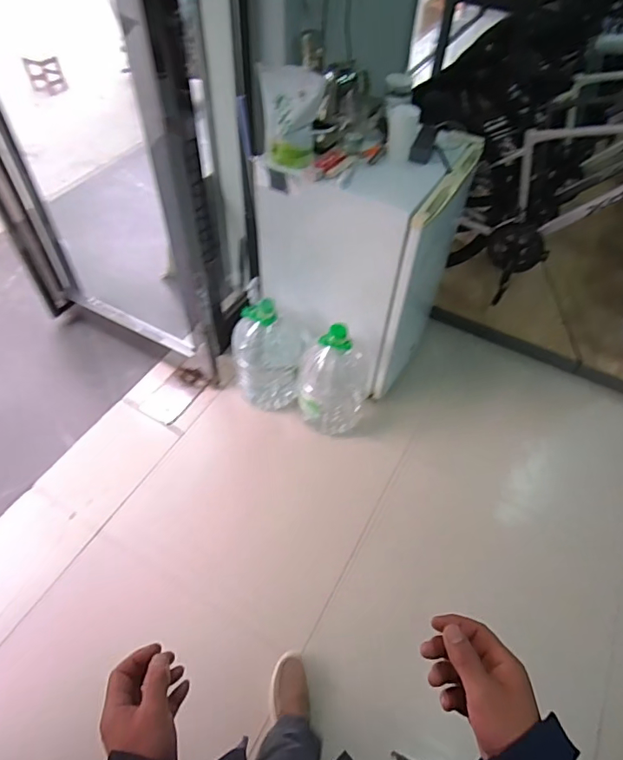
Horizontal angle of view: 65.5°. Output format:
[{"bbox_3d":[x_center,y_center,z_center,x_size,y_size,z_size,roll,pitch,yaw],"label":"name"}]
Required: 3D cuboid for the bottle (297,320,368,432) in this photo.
[{"bbox_3d":[0.081,-0.014,1.677,0.236,0.446,0.216,2,53,-2],"label":"bottle"}]

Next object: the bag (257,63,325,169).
[{"bbox_3d":[-0.054,-0.691,1.277,0.161,0.218,0.087,1,53,-3],"label":"bag"}]

